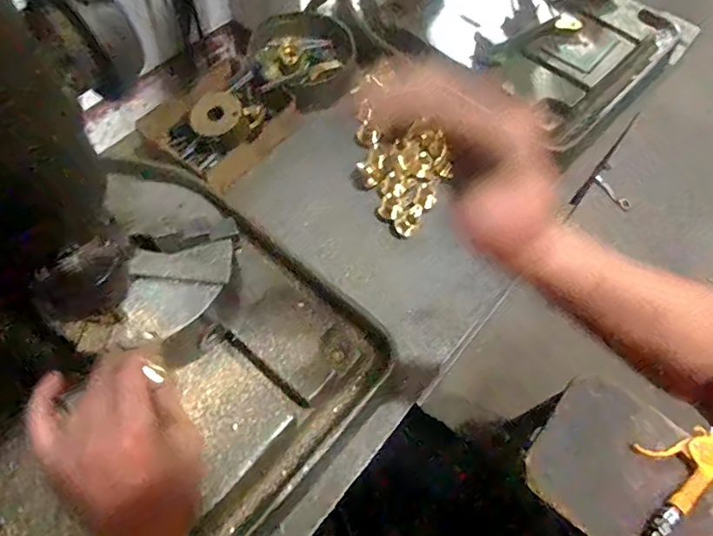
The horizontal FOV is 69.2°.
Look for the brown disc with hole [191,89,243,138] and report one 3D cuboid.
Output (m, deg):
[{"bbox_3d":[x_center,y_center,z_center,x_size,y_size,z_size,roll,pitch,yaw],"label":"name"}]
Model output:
[{"bbox_3d":[-0.180,-0.197,0.661,0.068,0.004,0.049,-43,106,-20],"label":"brown disc with hole"}]

